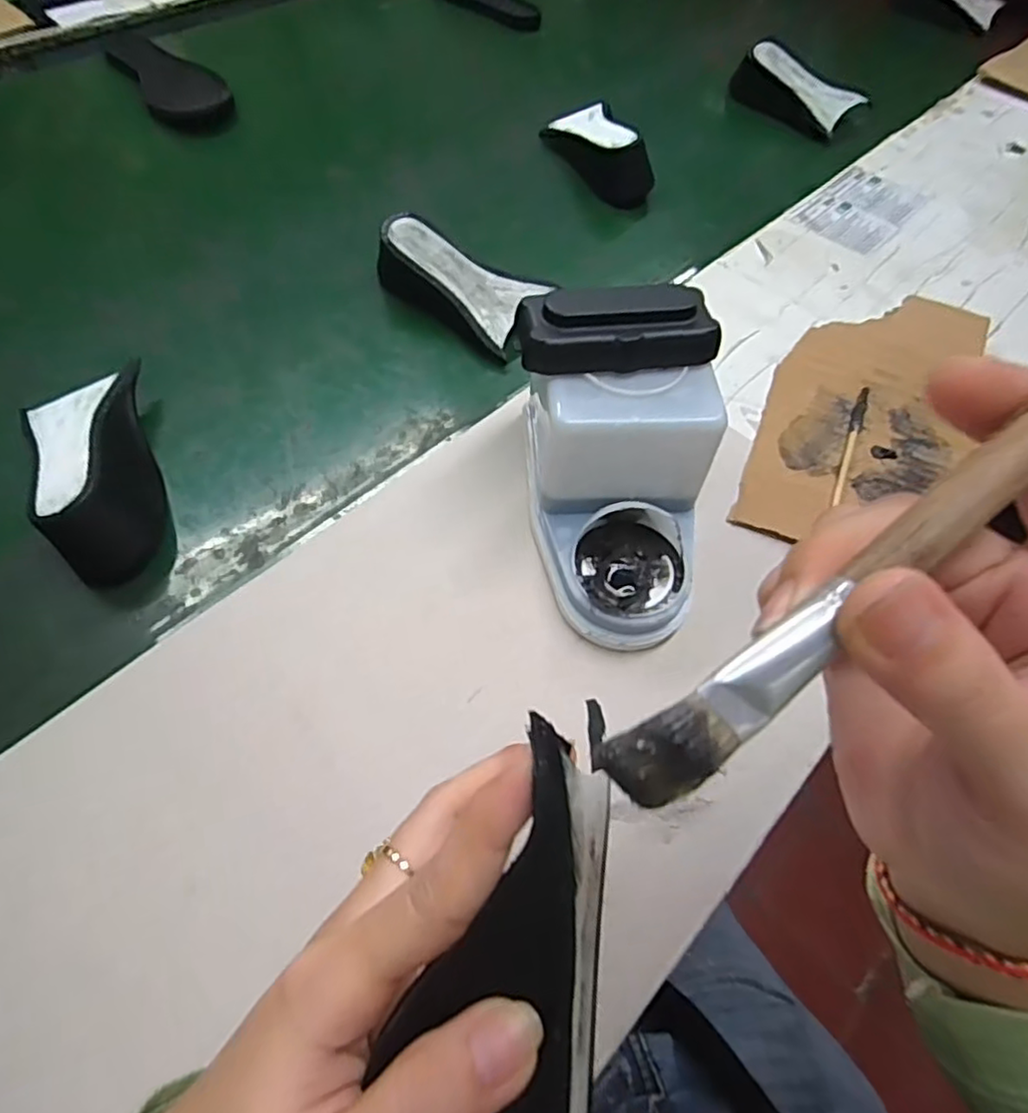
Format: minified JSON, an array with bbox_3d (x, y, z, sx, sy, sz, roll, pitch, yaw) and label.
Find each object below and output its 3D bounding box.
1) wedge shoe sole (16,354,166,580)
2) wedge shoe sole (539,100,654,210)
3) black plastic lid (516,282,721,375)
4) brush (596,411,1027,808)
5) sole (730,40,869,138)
[{"bbox_3d":[-0.283,-0.059,0.423,0.081,0.048,0.163,-16,60,-14],"label":"wedge shoe sole"},{"bbox_3d":[0.090,-0.436,0.686,0.070,0.058,0.151,-15,60,-14],"label":"wedge shoe sole"},{"bbox_3d":[0.056,-0.126,0.353,0.105,0.026,0.045,-7,59,-8],"label":"black plastic lid"},{"bbox_3d":[0.075,0.000,0.128,0.141,0.010,0.015,-42,62,4],"label":"brush"},{"bbox_3d":[0.336,-0.557,0.770,0.070,0.059,0.156,-31,65,-22],"label":"sole"}]

